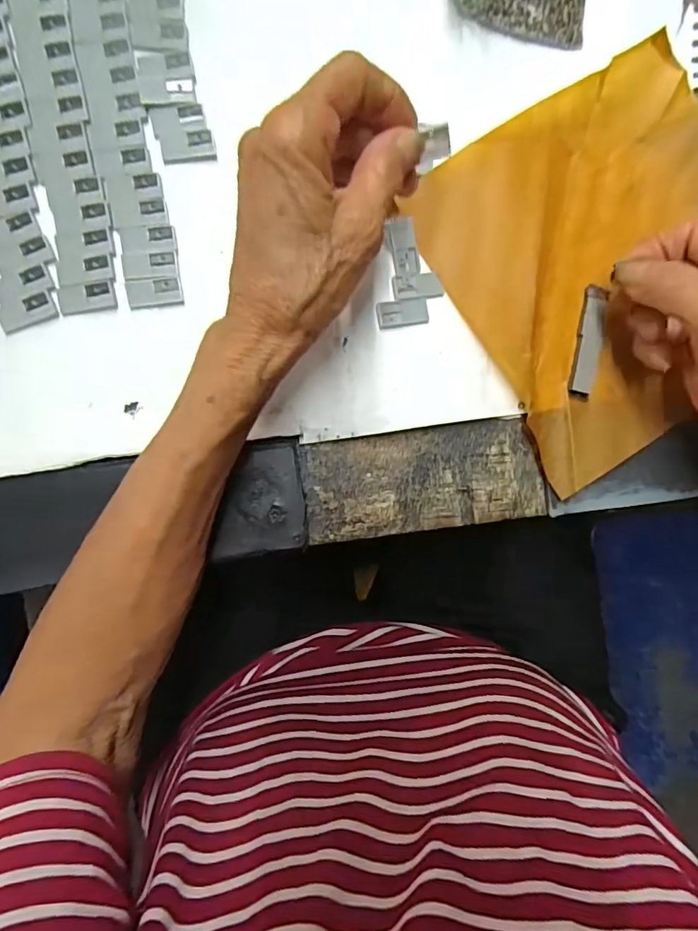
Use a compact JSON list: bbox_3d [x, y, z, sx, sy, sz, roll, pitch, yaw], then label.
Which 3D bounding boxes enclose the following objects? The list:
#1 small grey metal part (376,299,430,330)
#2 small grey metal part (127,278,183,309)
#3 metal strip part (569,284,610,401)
[{"bbox_3d":[0.030,-0.082,0.274,0.028,0.004,0.014,-10,93,-7],"label":"small grey metal part"},{"bbox_3d":[-0.101,-0.090,0.264,0.027,0.004,0.013,-9,93,-7],"label":"small grey metal part"},{"bbox_3d":[0.139,-0.071,0.291,0.013,0.006,0.066,10,91,-8],"label":"metal strip part"}]

